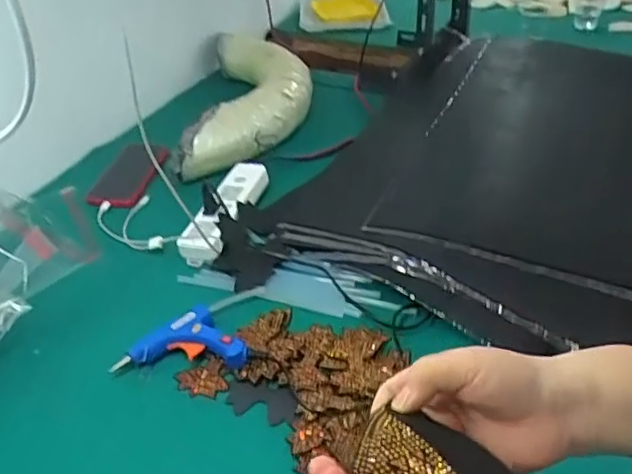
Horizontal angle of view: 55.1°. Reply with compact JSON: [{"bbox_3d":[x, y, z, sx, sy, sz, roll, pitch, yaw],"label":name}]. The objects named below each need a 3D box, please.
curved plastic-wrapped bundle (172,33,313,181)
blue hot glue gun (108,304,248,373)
[{"bbox_3d":[-0.107,-0.230,1.021,0.196,0.108,0.365,0,39,6],"label":"curved plastic-wrapped bundle"},{"bbox_3d":[-0.146,0.108,0.668,0.143,0.023,0.081,-4,38,1],"label":"blue hot glue gun"}]

